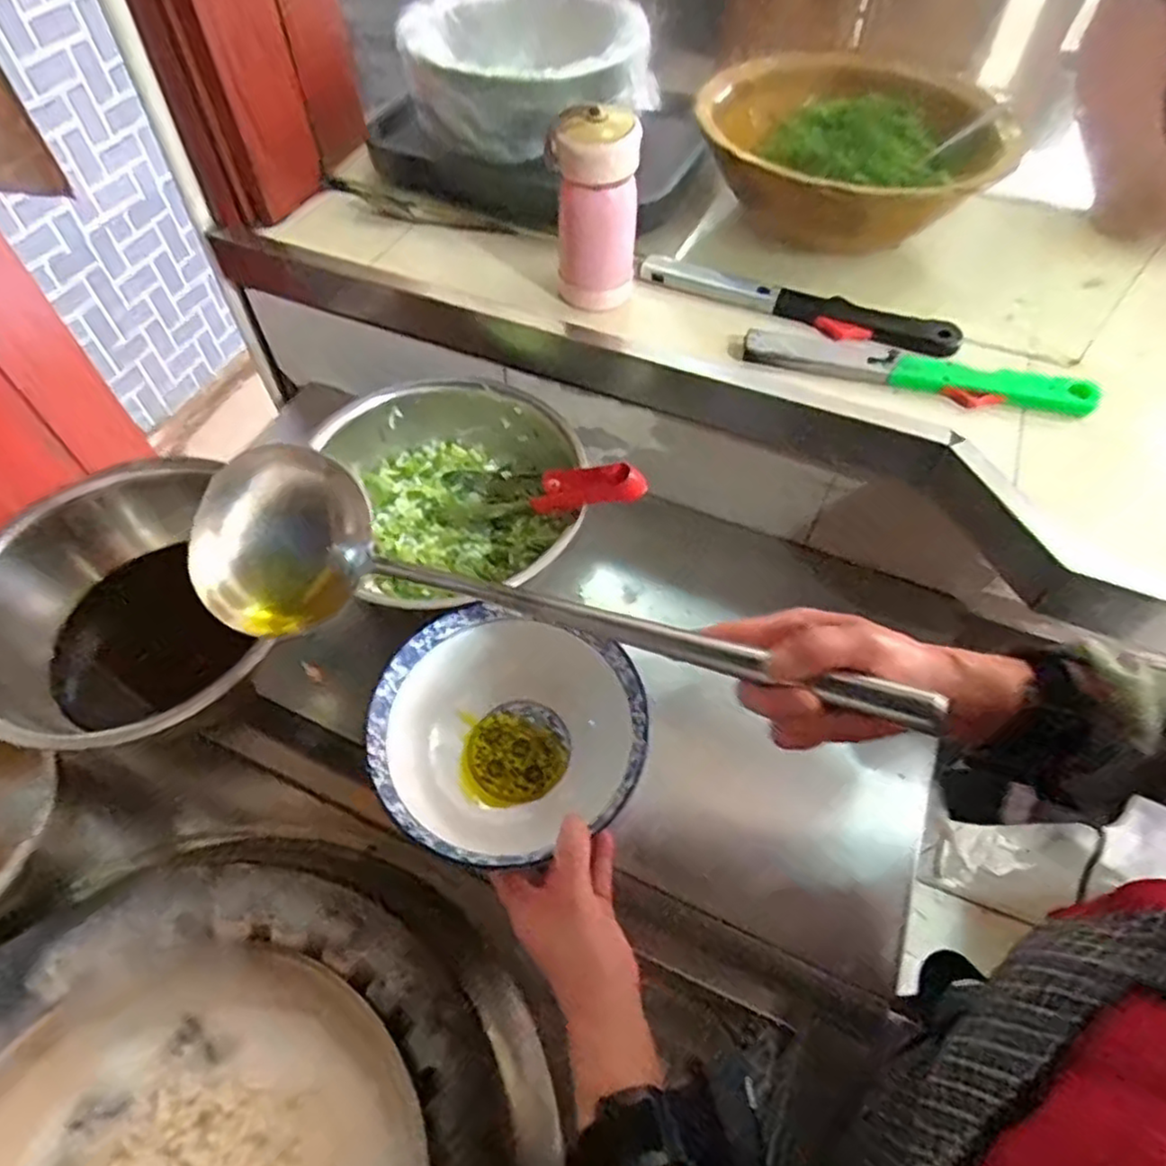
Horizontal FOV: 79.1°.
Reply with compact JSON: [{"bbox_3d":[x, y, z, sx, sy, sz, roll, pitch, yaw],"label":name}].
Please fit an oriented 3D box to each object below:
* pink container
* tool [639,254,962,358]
[{"bbox_3d":[0.010,-0.316,0.596,0.070,0.147,0.062,1,57,2],"label":"pink container"},{"bbox_3d":[0.191,-0.252,0.643,0.285,0.023,0.039,18,59,13],"label":"tool"}]

